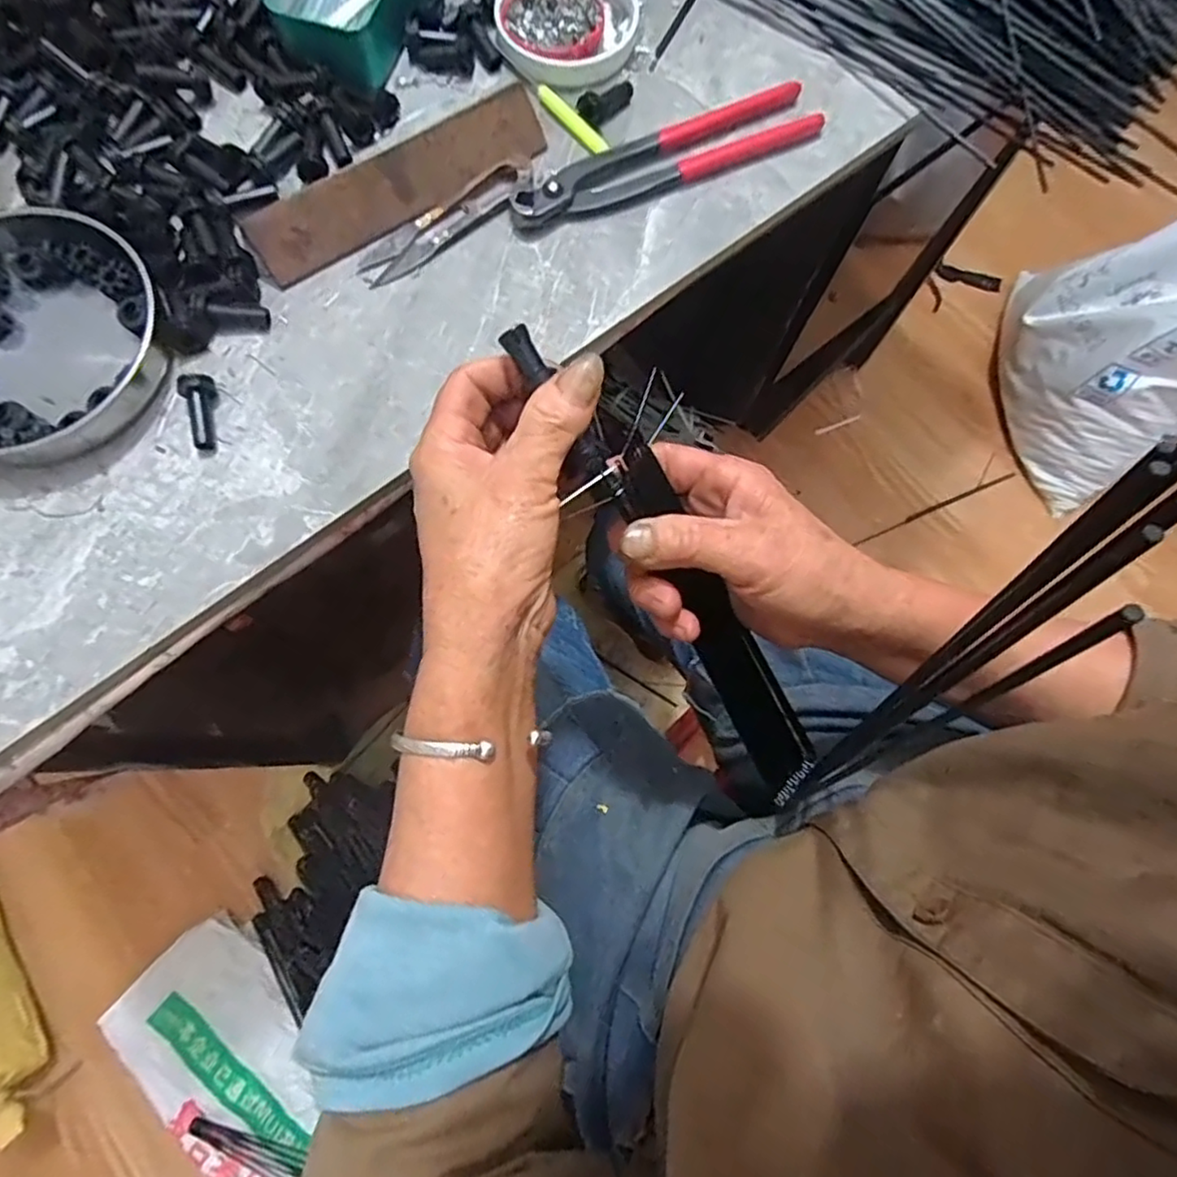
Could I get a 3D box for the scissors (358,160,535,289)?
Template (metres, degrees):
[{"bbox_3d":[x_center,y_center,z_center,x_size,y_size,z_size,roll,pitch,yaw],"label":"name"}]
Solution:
[{"bbox_3d":[-0.081,-0.217,0.383,0.117,0.011,0.025,-40,80,-9],"label":"scissors"}]

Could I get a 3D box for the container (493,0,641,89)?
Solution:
[{"bbox_3d":[-0.014,-0.365,0.420,0.088,0.016,0.097,10,77,2],"label":"container"}]

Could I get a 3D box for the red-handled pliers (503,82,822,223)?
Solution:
[{"bbox_3d":[0.047,-0.258,0.386,0.194,0.015,0.040,-23,78,-6],"label":"red-handled pliers"}]

